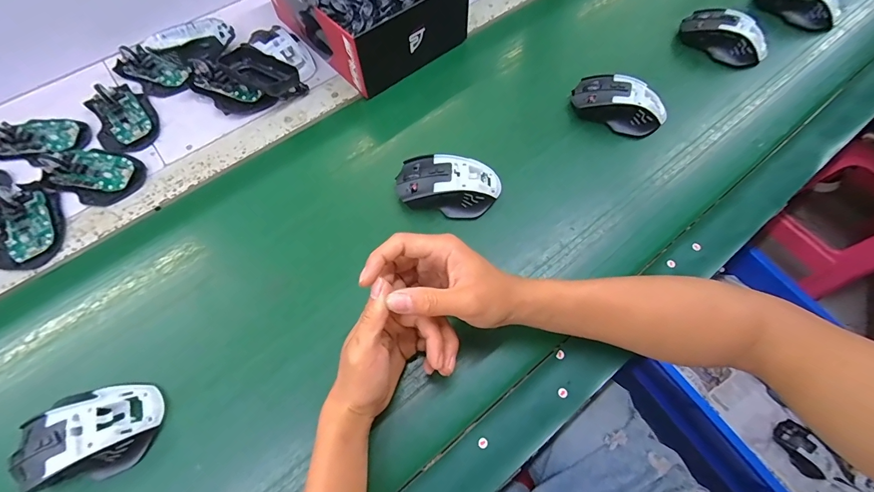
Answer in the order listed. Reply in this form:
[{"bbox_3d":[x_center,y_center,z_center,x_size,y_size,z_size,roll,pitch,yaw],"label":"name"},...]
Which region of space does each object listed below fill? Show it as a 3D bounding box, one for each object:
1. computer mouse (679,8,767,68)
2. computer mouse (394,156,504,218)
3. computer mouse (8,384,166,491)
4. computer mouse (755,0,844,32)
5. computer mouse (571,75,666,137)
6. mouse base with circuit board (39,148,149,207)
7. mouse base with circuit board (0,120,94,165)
[{"bbox_3d":[0.401,-0.294,0.526,0.116,0.039,0.053,38,71,17],"label":"computer mouse"},{"bbox_3d":[0.015,-0.069,0.431,0.120,0.044,0.065,4,65,3],"label":"computer mouse"},{"bbox_3d":[-0.300,0.162,0.325,0.102,0.036,0.069,-16,66,-7],"label":"computer mouse"},{"bbox_3d":[0.533,-0.359,0.554,0.116,0.038,0.057,33,70,15],"label":"computer mouse"},{"bbox_3d":[0.231,-0.179,0.475,0.117,0.040,0.059,24,68,11],"label":"computer mouse"},{"bbox_3d":[-0.412,-0.089,0.453,0.107,0.026,0.069,17,66,9],"label":"mouse base with circuit board"},{"bbox_3d":[-0.502,-0.138,0.475,0.108,0.026,0.065,4,65,3],"label":"mouse base with circuit board"}]

